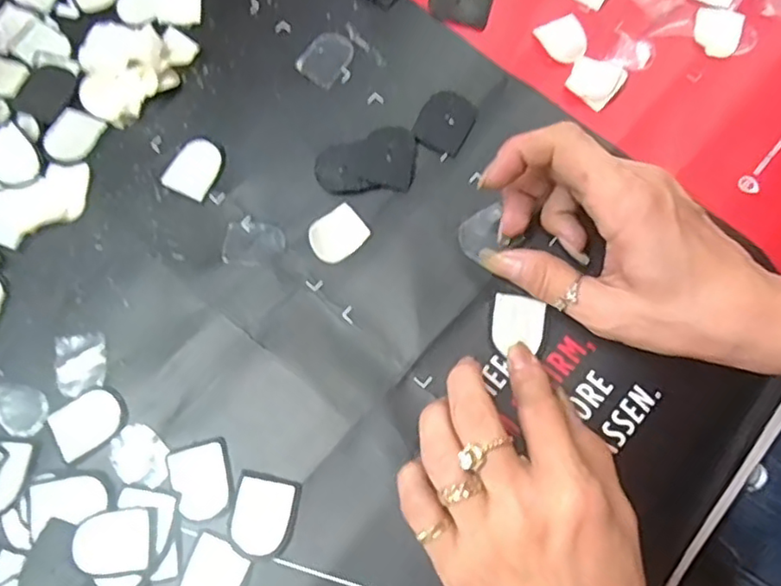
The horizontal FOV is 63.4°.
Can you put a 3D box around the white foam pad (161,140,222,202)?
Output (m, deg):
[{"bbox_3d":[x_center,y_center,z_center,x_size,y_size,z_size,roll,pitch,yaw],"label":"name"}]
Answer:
[{"bbox_3d":[-0.101,-0.065,0.326,0.025,0.004,0.030,26,75,9],"label":"white foam pad"}]

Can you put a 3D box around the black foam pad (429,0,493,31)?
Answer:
[{"bbox_3d":[0.039,-0.162,0.352,0.034,0.004,0.028,15,73,6],"label":"black foam pad"}]

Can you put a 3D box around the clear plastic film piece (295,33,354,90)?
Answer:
[{"bbox_3d":[-0.035,-0.129,0.343,0.025,0.004,0.031,32,76,11],"label":"clear plastic film piece"}]

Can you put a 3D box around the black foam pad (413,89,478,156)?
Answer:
[{"bbox_3d":[0.029,-0.091,0.331,0.027,0.004,0.034,27,75,10],"label":"black foam pad"}]

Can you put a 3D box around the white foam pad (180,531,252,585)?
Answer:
[{"bbox_3d":[-0.076,0.121,0.268,0.026,0.004,0.030,23,74,8],"label":"white foam pad"}]

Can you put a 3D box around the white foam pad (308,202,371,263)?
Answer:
[{"bbox_3d":[-0.026,-0.029,0.313,0.028,0.004,0.023,-39,75,-10],"label":"white foam pad"}]

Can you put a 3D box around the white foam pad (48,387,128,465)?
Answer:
[{"bbox_3d":[-0.138,0.058,0.287,0.033,0.004,0.026,-34,75,-9],"label":"white foam pad"}]

